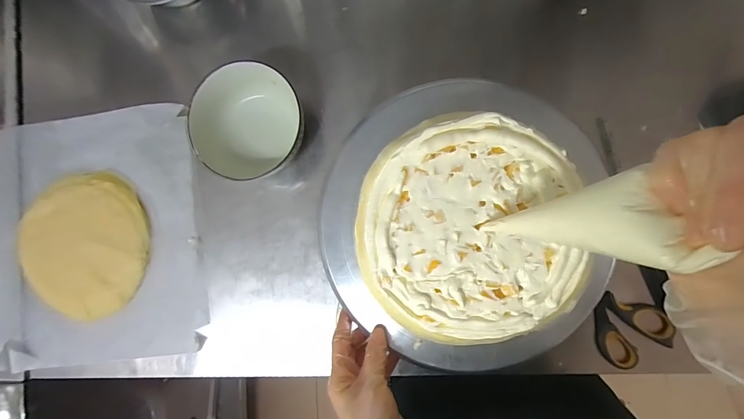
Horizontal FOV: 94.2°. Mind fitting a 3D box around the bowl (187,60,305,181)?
[{"bbox_3d":[-0.158,-0.107,0.466,0.144,0.076,0.143,0,89,6],"label":"bowl"}]

